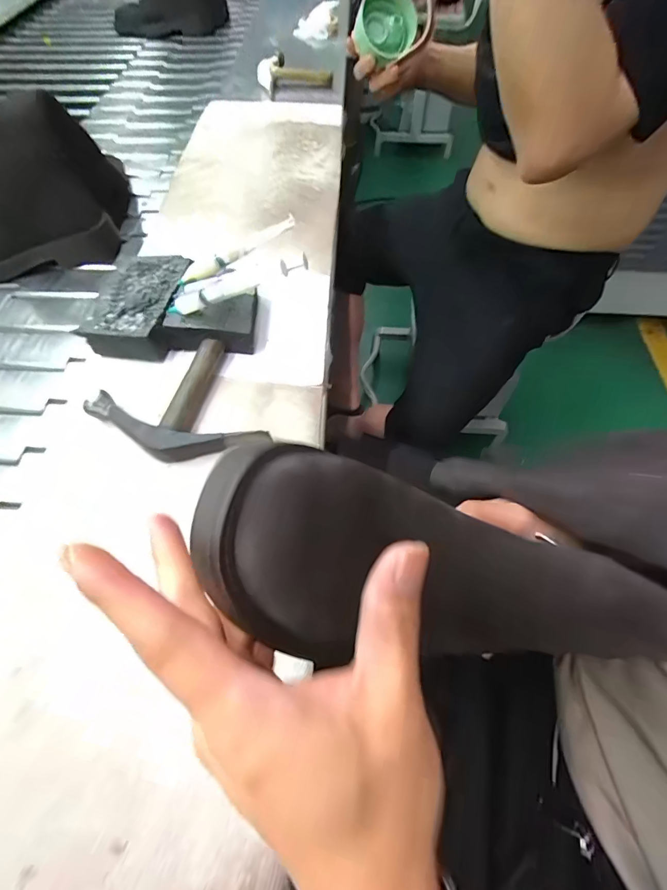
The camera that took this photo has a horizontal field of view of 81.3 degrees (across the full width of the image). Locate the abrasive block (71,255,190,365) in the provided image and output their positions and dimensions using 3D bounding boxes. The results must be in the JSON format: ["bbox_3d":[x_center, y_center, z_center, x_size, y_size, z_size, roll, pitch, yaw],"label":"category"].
[{"bbox_3d":[-0.207,-0.151,0.422,0.084,0.033,0.131,9,60,6],"label":"abrasive block"}]

